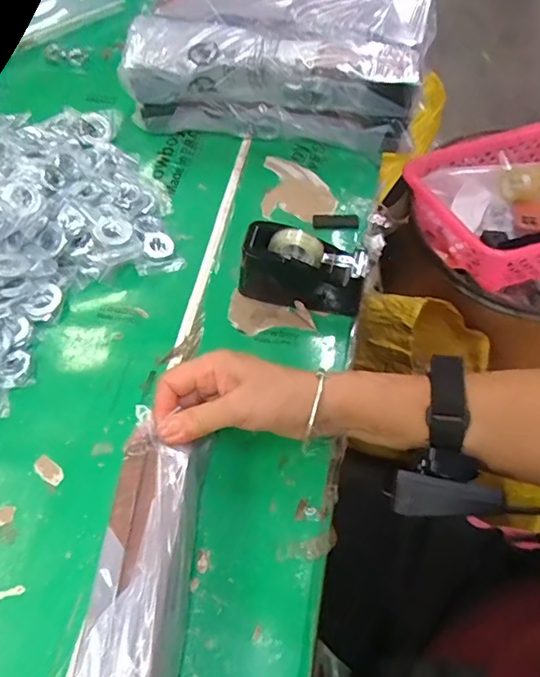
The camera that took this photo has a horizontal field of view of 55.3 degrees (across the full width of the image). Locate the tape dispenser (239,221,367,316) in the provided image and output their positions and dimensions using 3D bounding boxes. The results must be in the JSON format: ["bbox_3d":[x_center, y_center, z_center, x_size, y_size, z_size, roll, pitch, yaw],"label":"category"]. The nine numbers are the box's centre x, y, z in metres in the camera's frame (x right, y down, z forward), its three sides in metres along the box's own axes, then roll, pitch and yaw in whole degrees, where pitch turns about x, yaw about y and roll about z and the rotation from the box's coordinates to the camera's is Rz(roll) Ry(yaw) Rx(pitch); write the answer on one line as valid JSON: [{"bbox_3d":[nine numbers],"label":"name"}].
[{"bbox_3d":[0.031,-0.069,0.477,0.115,0.065,0.047,12,61,8],"label":"tape dispenser"}]

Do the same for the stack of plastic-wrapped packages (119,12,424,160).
[{"bbox_3d":[0.002,-0.280,0.584,0.308,0.105,0.087,6,60,5],"label":"stack of plastic-wrapped packages"}]

